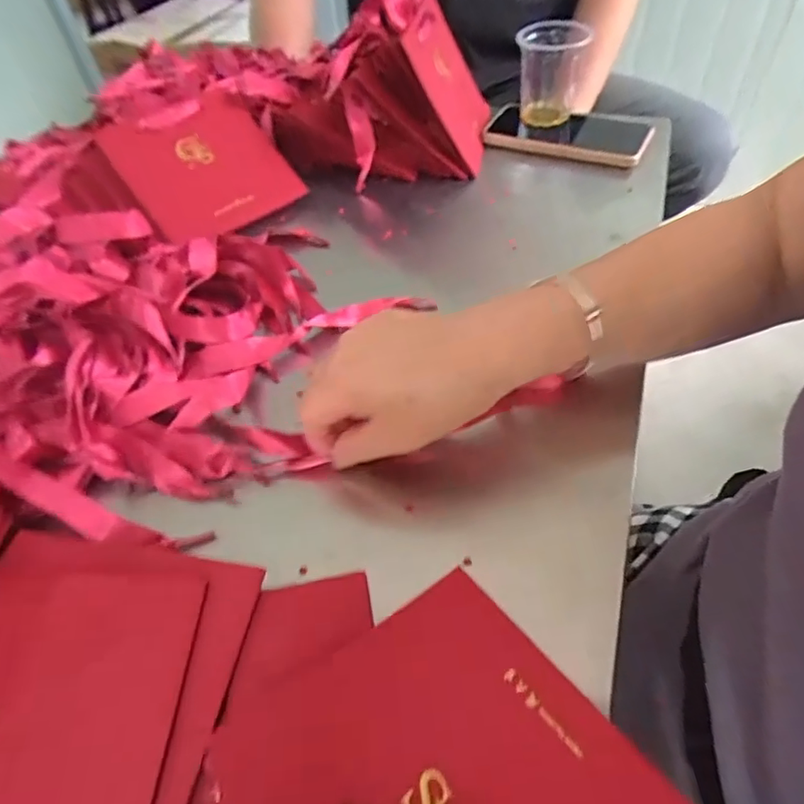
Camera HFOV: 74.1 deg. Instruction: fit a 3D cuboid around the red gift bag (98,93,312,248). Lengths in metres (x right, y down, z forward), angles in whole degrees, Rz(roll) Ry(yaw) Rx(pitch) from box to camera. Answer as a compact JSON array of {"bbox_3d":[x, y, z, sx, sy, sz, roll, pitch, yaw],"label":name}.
[{"bbox_3d":[-0.189,-0.225,0.513,0.139,0.027,0.132,-34,92,-17],"label":"red gift bag"}]

